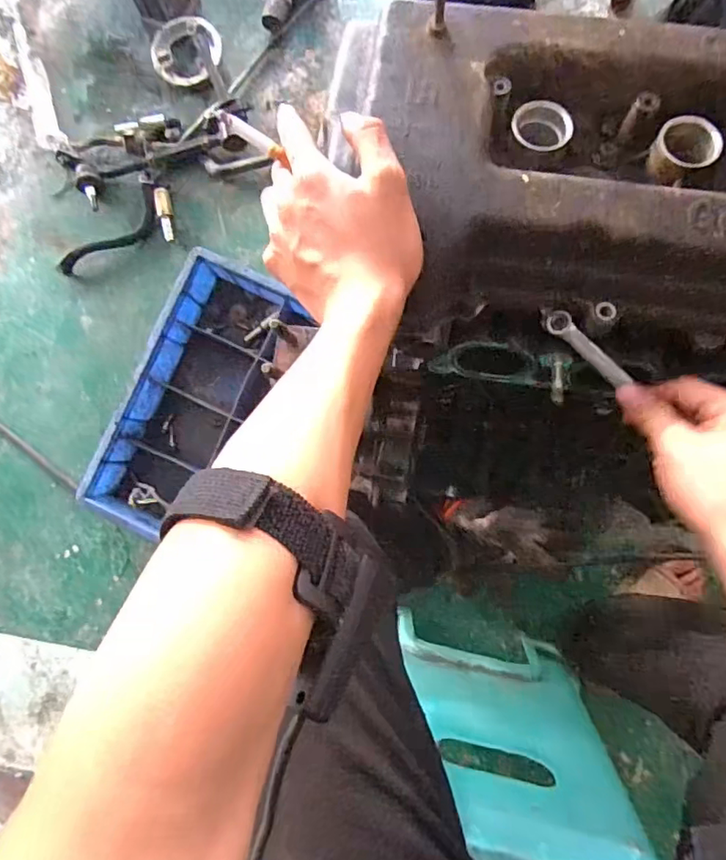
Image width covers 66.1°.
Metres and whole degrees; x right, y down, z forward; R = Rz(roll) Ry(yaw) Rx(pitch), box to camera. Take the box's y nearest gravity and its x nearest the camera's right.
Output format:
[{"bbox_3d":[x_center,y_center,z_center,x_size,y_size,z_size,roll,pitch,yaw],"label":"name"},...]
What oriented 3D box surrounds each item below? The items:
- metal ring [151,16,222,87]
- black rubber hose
[{"bbox_3d":[-0.302,-0.655,0.954,0.116,0.027,0.116,4,86,7],"label":"metal ring"},{"bbox_3d":[-0.430,-0.331,0.957,0.212,0.023,0.063,-39,82,3],"label":"black rubber hose"}]

